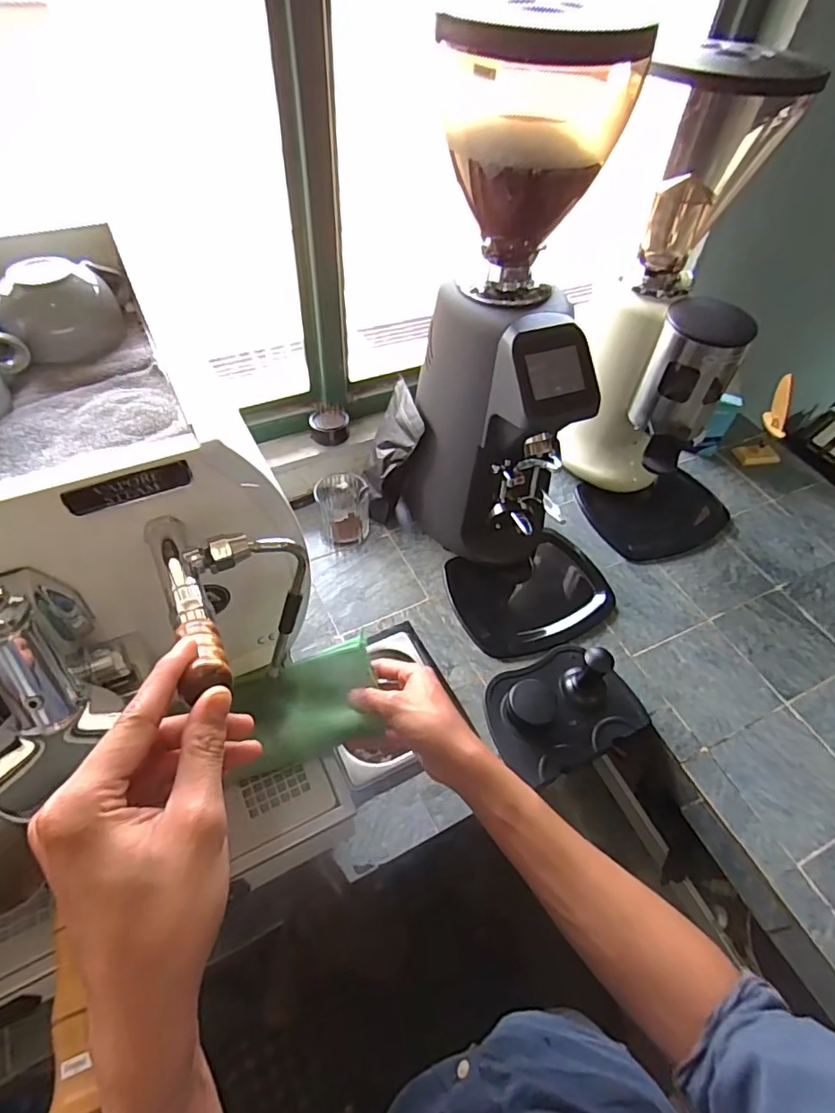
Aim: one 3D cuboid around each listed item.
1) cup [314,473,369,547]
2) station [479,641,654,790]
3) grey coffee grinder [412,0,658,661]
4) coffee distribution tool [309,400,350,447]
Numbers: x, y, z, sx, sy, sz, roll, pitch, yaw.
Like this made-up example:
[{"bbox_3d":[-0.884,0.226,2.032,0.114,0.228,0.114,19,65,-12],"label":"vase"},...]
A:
[{"bbox_3d":[-0.118,-0.079,0.901,0.079,0.086,0.093,2,51,-3],"label":"cup"},{"bbox_3d":[0.195,0.180,0.718,0.202,0.084,0.142,-19,55,-18],"label":"station"},{"bbox_3d":[0.158,-0.193,0.691,0.208,0.587,0.343,-19,55,-19],"label":"grey coffee grinder"},{"bbox_3d":[-0.146,-0.222,0.924,0.067,0.049,0.058,-3,52,-7],"label":"coffee distribution tool"}]

